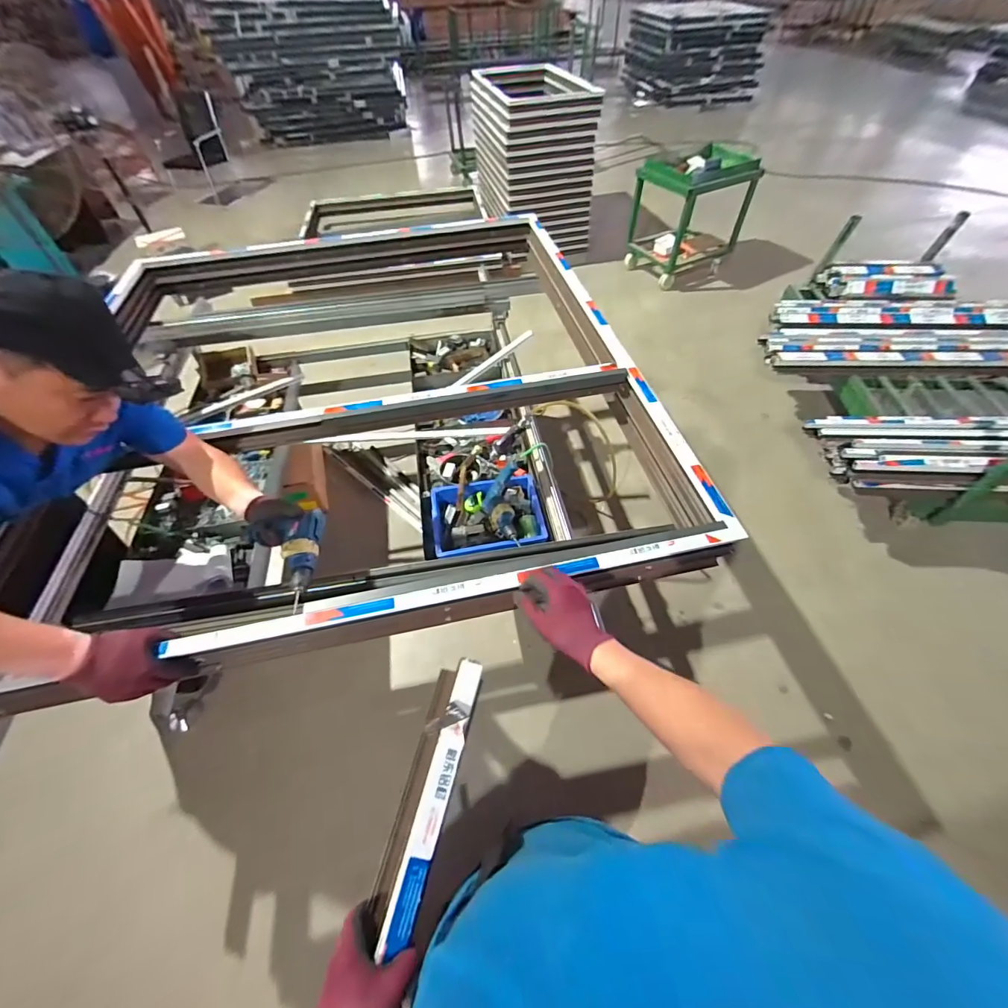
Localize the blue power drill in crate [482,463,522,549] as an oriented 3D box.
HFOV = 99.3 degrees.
[{"bbox_3d":[-0.012,0.010,1.329,0.113,0.109,0.265,-2,52,1],"label":"blue power drill in crate"}]

